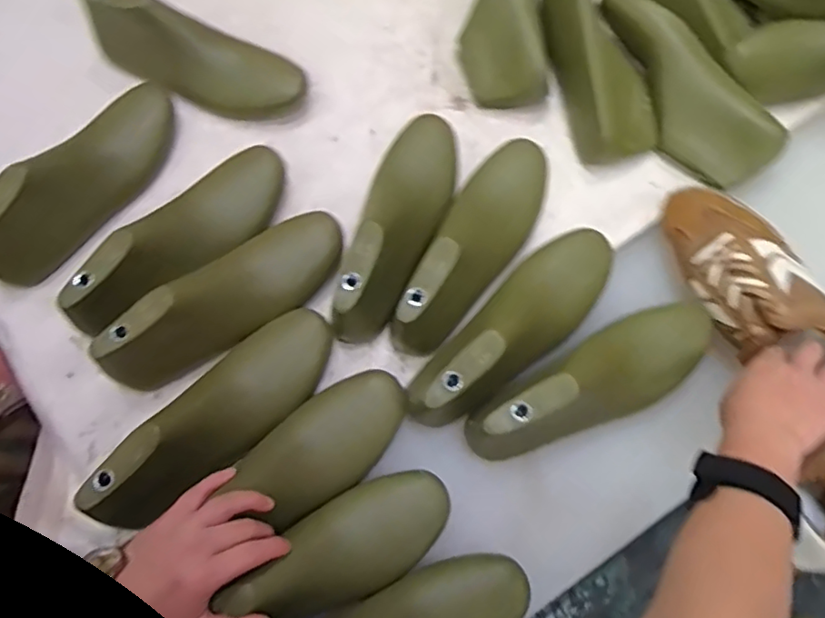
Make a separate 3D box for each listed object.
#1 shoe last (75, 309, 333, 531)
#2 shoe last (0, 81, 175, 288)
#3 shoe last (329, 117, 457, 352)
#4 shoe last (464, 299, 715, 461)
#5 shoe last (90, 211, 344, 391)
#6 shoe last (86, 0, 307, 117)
[{"bbox_3d":[-0.170,0.095,0.533,0.076,0.081,0.249,42,63,13],"label":"shoe last"},{"bbox_3d":[-0.326,-0.135,0.594,0.067,0.082,0.247,23,74,8],"label":"shoe last"},{"bbox_3d":[-0.011,-0.091,0.592,0.079,0.081,0.252,15,73,5],"label":"shoe last"},{"bbox_3d":[0.169,0.065,0.546,0.257,0.091,0.079,-26,74,-8],"label":"shoe last"},{"bbox_3d":[-0.168,-0.010,0.560,0.250,0.081,0.073,-43,77,-12],"label":"shoe last"},{"bbox_3d":[-0.238,-0.269,0.656,0.246,0.083,0.064,20,73,-8],"label":"shoe last"}]

